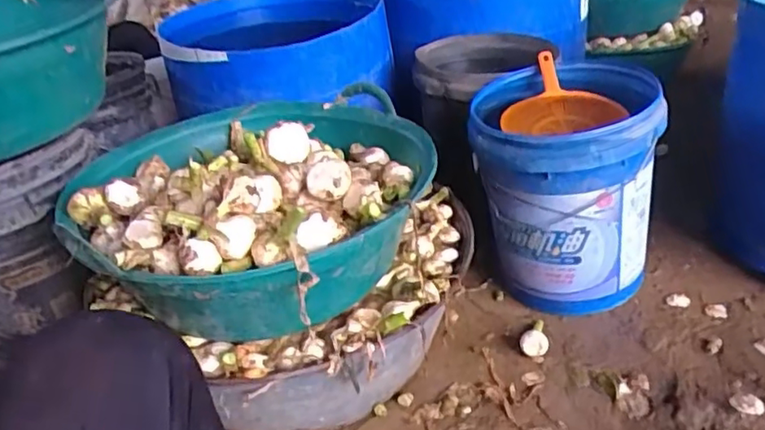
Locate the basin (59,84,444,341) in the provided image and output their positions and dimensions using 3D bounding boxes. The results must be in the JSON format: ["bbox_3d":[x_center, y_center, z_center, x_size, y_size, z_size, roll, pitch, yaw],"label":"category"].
[{"bbox_3d":[-0.184,-0.020,0.939,0.498,0.201,0.522,-5,29,3],"label":"basin"}]

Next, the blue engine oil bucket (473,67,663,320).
[{"bbox_3d":[0.323,-0.034,1.124,0.291,0.383,0.309,-5,29,3],"label":"blue engine oil bucket"}]

